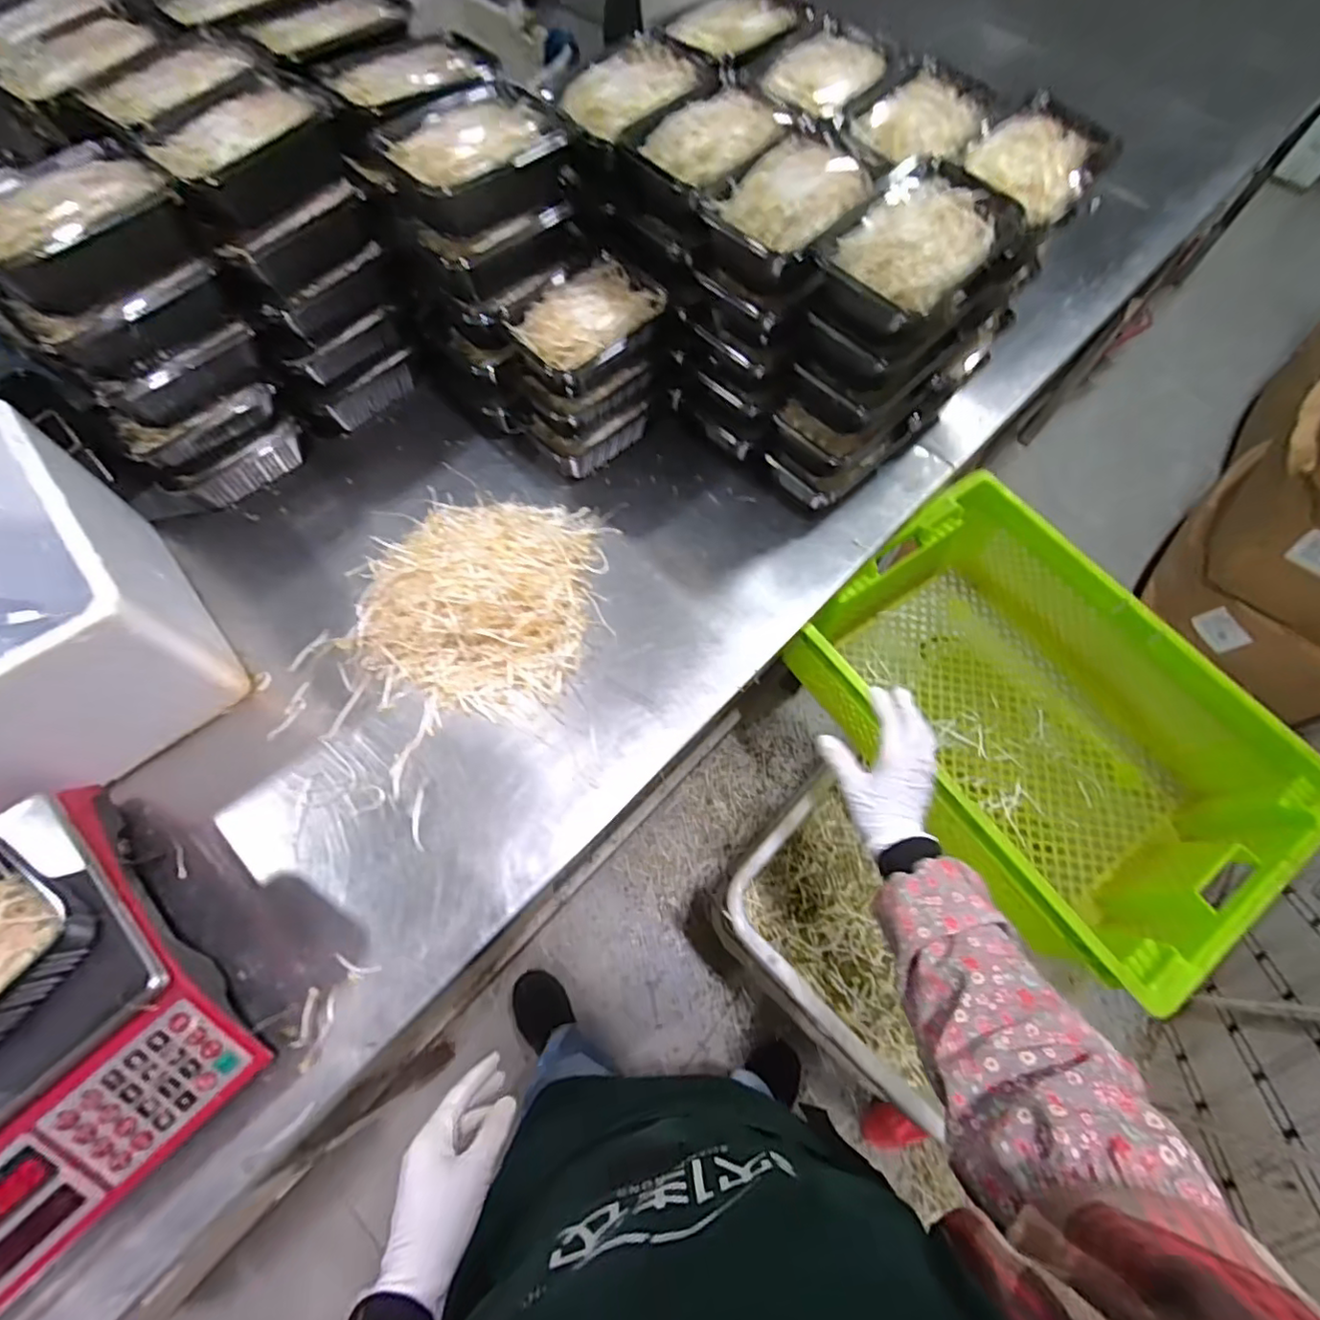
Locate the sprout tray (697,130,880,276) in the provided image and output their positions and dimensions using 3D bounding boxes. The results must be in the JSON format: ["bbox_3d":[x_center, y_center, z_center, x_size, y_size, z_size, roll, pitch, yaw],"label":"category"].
[{"bbox_3d":[0.127,-0.442,0.582,0.114,0.041,0.158,42,72,16],"label":"sprout tray"}]

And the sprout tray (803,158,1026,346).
[{"bbox_3d":[0.241,-0.375,0.567,0.175,0.067,0.125,-40,73,-16],"label":"sprout tray"}]

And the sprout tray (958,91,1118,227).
[{"bbox_3d":[0.377,-0.501,0.607,0.119,0.034,0.181,37,70,14],"label":"sprout tray"}]

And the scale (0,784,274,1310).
[{"bbox_3d":[-0.540,0.316,0.476,0.308,0.104,0.303,42,72,16],"label":"scale"}]

